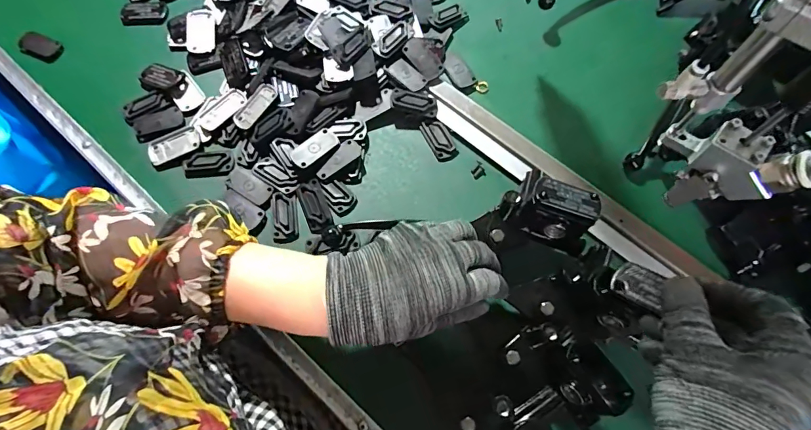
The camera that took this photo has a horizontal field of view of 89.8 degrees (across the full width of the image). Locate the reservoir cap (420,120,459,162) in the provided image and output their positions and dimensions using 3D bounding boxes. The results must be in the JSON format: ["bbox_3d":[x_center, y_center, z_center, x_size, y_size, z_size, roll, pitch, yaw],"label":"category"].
[{"bbox_3d":[0.035,-0.075,0.411,0.023,0.009,0.045,-24,73,-8],"label":"reservoir cap"}]

